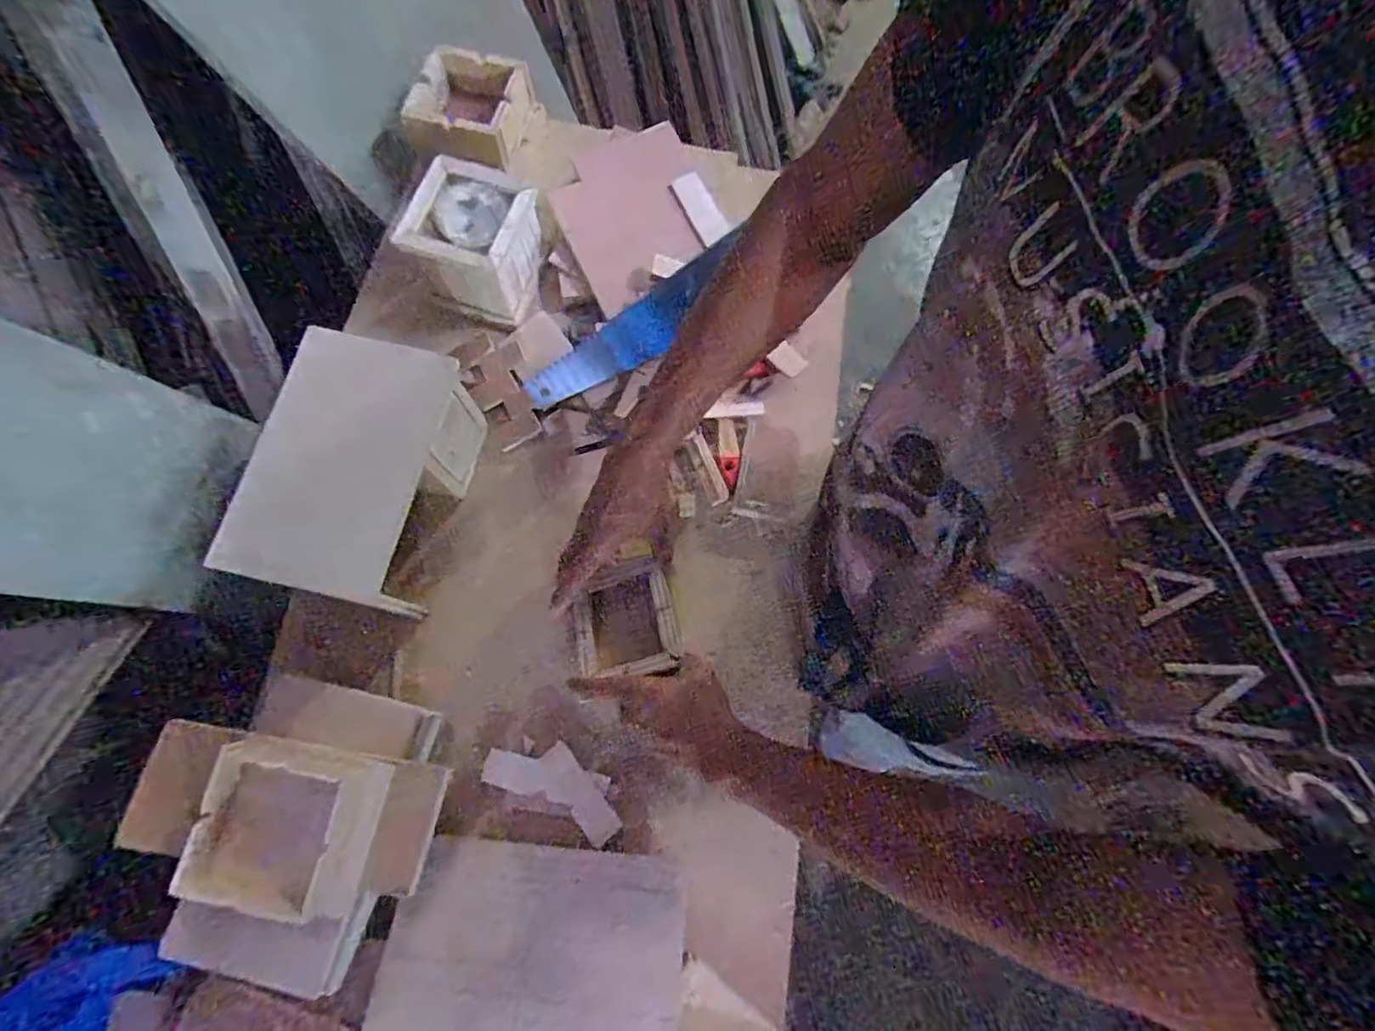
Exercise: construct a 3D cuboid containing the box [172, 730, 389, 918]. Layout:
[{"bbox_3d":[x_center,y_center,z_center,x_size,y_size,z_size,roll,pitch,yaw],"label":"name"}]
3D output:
[{"bbox_3d":[-0.311,0.243,0.461,0.115,0.055,0.112,11,74,2],"label":"box"}]

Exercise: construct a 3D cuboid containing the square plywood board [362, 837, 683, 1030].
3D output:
[{"bbox_3d":[-0.127,0.386,0.481,0.238,0.014,0.204,9,57,-4],"label":"square plywood board"}]

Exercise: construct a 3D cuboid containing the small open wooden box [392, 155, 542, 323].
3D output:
[{"bbox_3d":[-0.226,-0.293,0.641,0.119,0.099,0.123,20,75,5],"label":"small open wooden box"}]

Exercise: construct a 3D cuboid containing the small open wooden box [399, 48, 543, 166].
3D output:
[{"bbox_3d":[-0.250,-0.471,0.694,0.138,0.066,0.126,3,74,0],"label":"small open wooden box"}]

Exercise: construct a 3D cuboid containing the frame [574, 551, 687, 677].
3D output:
[{"bbox_3d":[-0.061,0.098,0.572,0.096,0.029,0.104,-11,74,-4],"label":"frame"}]

